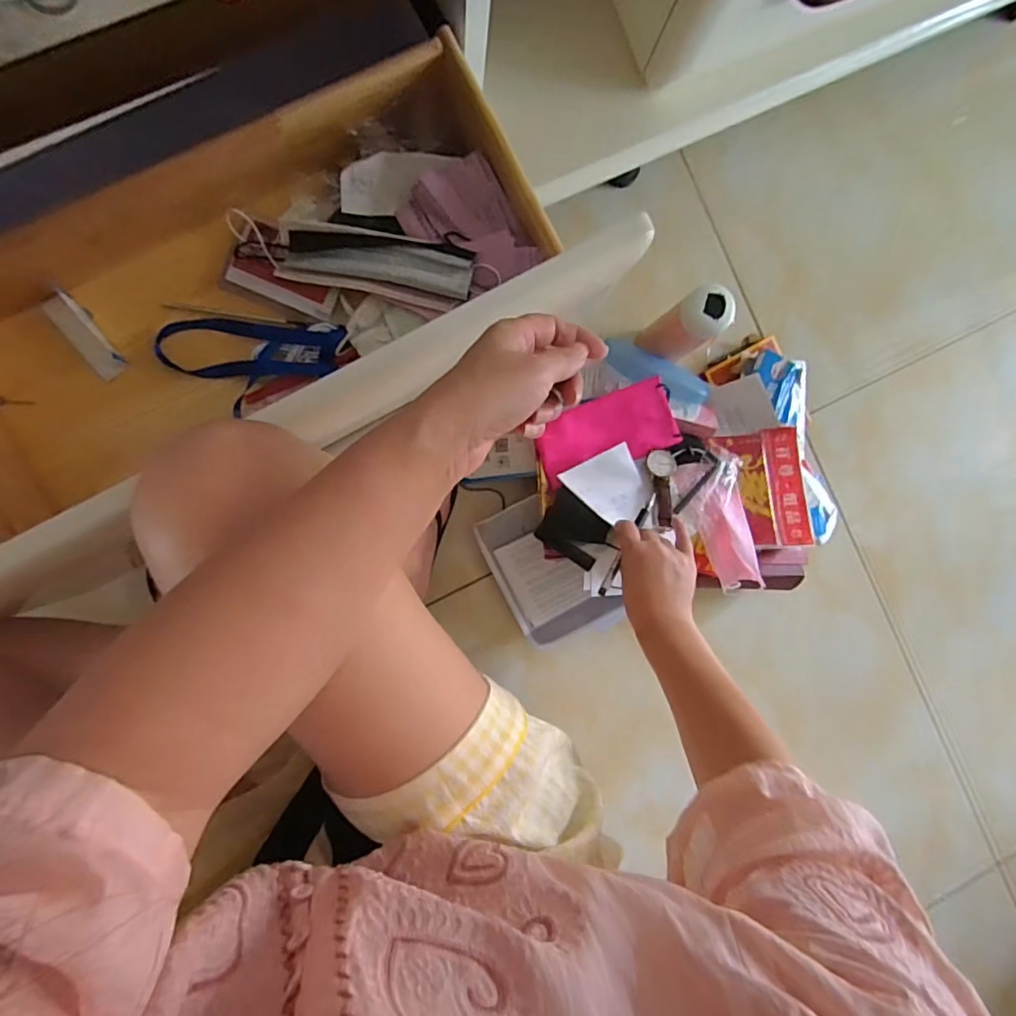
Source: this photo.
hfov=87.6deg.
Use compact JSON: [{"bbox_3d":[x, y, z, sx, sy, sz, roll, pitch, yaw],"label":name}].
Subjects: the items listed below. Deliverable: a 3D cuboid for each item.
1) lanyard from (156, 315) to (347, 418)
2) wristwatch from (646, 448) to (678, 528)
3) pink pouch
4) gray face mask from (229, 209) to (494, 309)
[{"bbox_3d":[-0.247,-0.138,0.513,0.171,0.022,0.089,3,91,-6],"label":"lanyard"},{"bbox_3d":[0.194,-0.027,0.660,0.036,0.020,0.107,5,68,-6],"label":"wristwatch"},{"bbox_3d":[0.125,-0.097,0.680,0.176,0.028,0.090,-20,93,-6],"label":"pink pouch"},{"bbox_3d":[-0.137,-0.234,0.501,0.239,0.034,0.052,11,90,-6],"label":"gray face mask"}]

